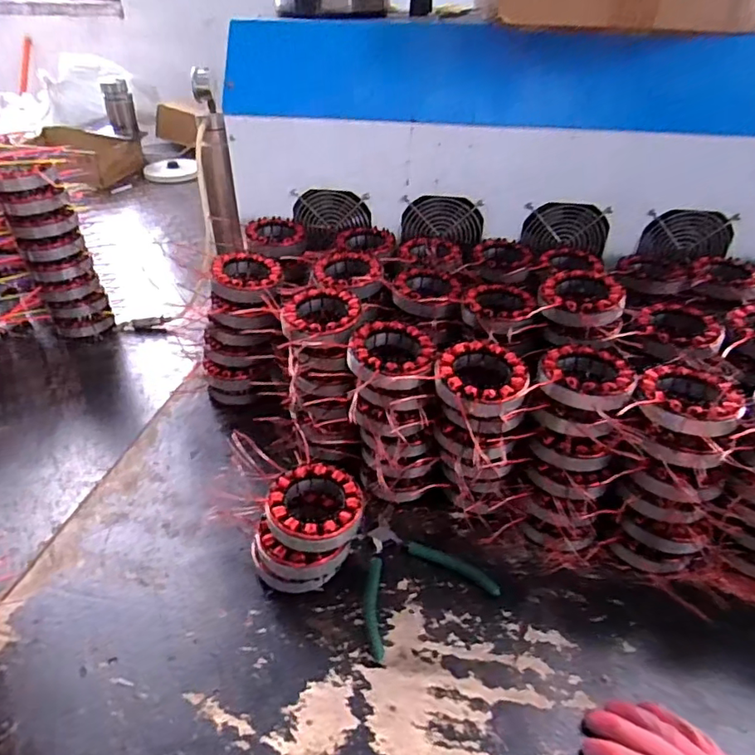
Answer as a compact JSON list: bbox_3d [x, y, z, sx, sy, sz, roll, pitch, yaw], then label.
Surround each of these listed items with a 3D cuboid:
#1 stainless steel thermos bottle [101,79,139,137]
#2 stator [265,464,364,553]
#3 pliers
[{"bbox_3d":[-0.749,-0.783,1.556,0.076,0.130,0.074,-17,41,-22],"label":"stainless steel thermos bottle"},{"bbox_3d":[-0.058,0.121,0.501,0.087,0.028,0.084,-4,37,-6],"label":"stator"},{"bbox_3d":[0.026,0.190,0.541,0.136,0.014,0.138,-18,41,-23],"label":"pliers"}]

